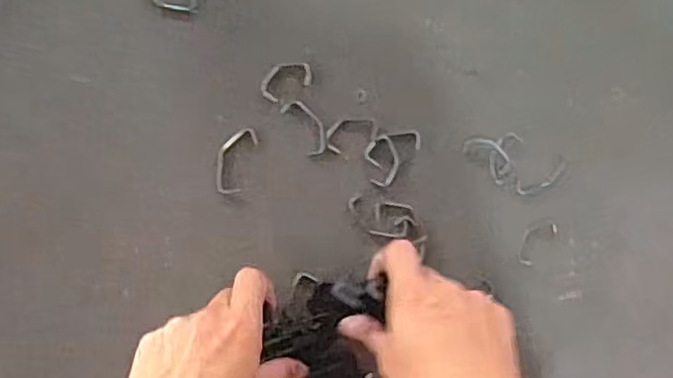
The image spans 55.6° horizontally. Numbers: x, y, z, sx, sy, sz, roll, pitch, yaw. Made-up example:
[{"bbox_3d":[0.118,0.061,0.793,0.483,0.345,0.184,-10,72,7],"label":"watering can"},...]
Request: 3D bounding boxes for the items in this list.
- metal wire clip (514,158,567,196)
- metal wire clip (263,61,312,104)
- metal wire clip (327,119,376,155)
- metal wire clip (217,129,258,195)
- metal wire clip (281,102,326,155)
[{"bbox_3d":[0.139,-0.008,0.428,0.039,0.004,0.013,-25,95,-7],"label":"metal wire clip"},{"bbox_3d":[-0.032,-0.069,0.400,0.034,0.004,0.020,-30,96,-7],"label":"metal wire clip"},{"bbox_3d":[0.009,-0.036,0.408,0.033,0.004,0.018,-27,95,-7],"label":"metal wire clip"},{"bbox_3d":[-0.064,-0.018,0.398,0.020,0.004,0.044,21,88,-8],"label":"metal wire clip"},{"bbox_3d":[-0.018,-0.040,0.405,0.018,0.004,0.038,-32,96,-6],"label":"metal wire clip"}]

